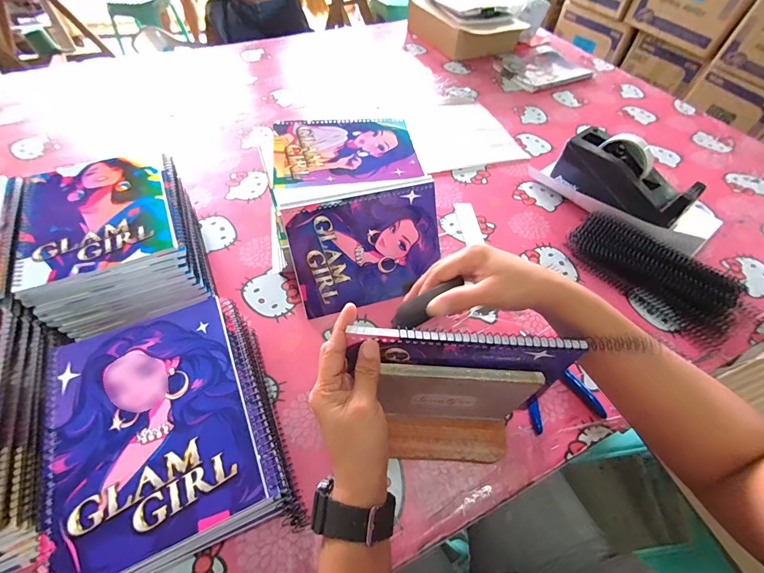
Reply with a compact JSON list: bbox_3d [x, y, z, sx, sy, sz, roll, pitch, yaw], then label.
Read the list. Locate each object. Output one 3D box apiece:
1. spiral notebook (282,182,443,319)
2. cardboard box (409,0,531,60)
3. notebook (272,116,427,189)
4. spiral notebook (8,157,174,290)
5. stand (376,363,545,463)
[{"bbox_3d":[-0.014,-0.047,0.467,0.197,0.140,0.008,-15,23,-13],"label":"spiral notebook"},{"bbox_3d":[0.225,-0.758,1.019,0.243,0.088,0.287,-18,57,-15],"label":"cardboard box"},{"bbox_3d":[-0.050,-0.191,0.499,0.196,0.010,0.152,-6,54,-7],"label":"notebook"},{"bbox_3d":[-0.335,-0.089,0.413,0.152,0.008,0.197,-21,57,-17],"label":"spiral notebook"},{"bbox_3d":[0.069,0.128,0.344,0.140,0.118,0.054,2,54,-1],"label":"stand"}]

